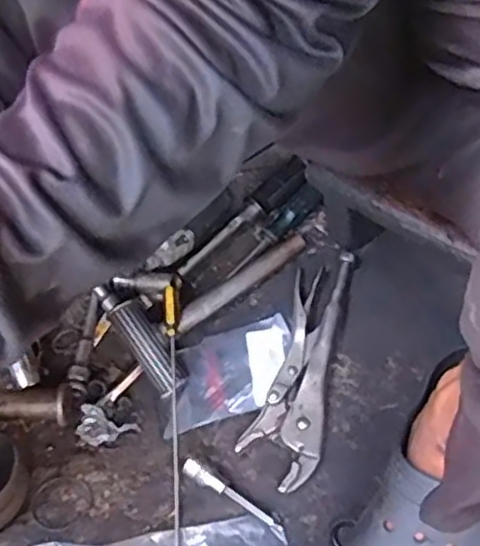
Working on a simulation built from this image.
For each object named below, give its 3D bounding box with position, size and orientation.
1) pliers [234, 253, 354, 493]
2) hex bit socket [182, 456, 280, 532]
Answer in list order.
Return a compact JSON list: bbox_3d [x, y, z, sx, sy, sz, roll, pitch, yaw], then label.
[{"bbox_3d":[0.060,0.081,0.648,0.066,0.026,0.238,13,53,13],"label":"pliers"},{"bbox_3d":[-0.006,0.183,0.574,0.093,0.020,0.014,25,57,22],"label":"hex bit socket"}]

